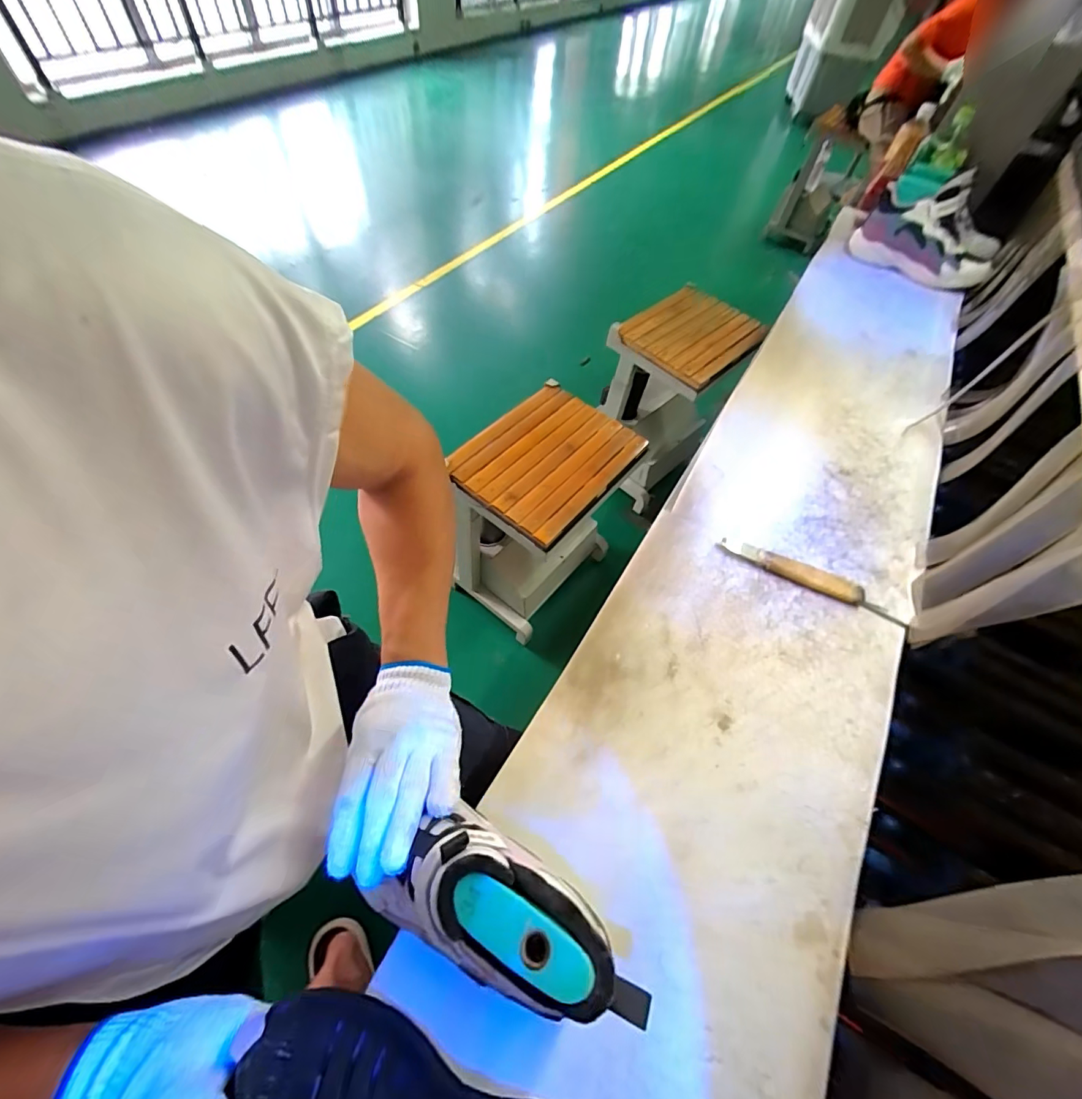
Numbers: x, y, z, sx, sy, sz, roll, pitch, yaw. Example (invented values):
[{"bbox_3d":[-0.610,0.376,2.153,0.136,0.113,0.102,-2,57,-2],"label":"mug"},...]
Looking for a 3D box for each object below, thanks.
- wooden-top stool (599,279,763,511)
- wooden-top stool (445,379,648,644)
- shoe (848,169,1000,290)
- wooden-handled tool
[{"bbox_3d":[0.377,-0.443,1.403,0.271,0.468,0.401,40,62,19],"label":"wooden-top stool"},{"bbox_3d":[-0.009,-0.079,1.157,0.291,0.427,0.390,36,61,17],"label":"wooden-top stool"},{"bbox_3d":[0.803,-0.657,0.965,0.260,0.147,0.140,28,59,14],"label":"shoe"},{"bbox_3d":[0.315,0.032,0.548,0.211,0.017,0.027,24,58,11],"label":"wooden-handled tool"}]

